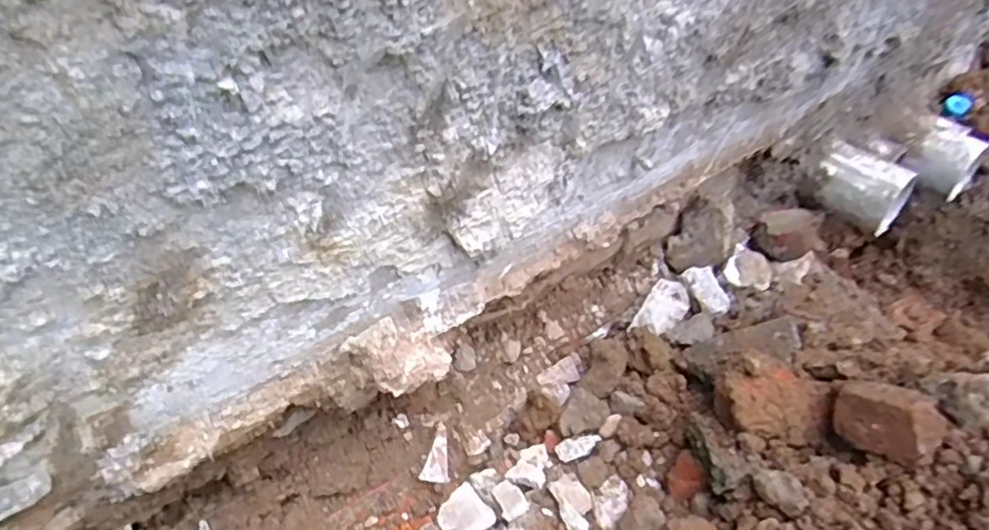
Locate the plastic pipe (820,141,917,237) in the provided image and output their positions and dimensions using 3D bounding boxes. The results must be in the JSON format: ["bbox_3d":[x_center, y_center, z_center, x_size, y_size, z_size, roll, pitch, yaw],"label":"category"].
[{"bbox_3d":[0.616,-0.136,1.078,0.140,0.101,0.099,29,43,28],"label":"plastic pipe"}]

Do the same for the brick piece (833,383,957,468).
[{"bbox_3d":[0.342,0.136,0.554,0.087,0.055,0.045,23,40,22],"label":"brick piece"}]

